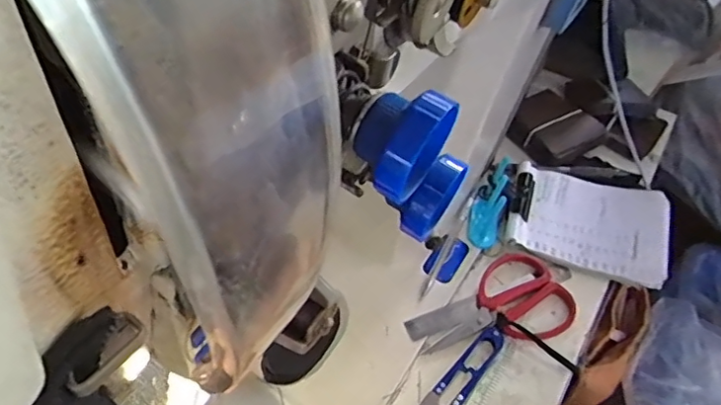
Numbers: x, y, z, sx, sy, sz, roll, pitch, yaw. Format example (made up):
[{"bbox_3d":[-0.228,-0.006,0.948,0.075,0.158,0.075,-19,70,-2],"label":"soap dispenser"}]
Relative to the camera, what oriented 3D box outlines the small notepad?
[{"bbox_3d":[0.232,0.018,0.569,0.144,0.018,0.112,17,50,12],"label":"small notepad"}]

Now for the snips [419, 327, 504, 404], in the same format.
[{"bbox_3d":[0.081,0.148,0.460,0.026,0.008,0.117,36,56,26],"label":"snips"}]

